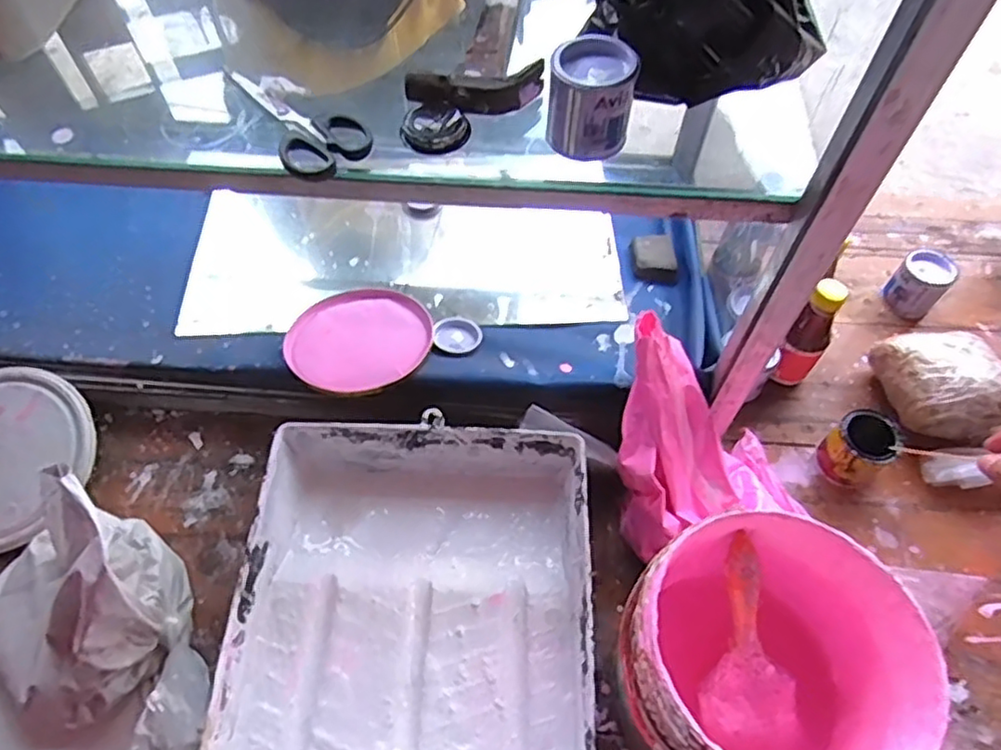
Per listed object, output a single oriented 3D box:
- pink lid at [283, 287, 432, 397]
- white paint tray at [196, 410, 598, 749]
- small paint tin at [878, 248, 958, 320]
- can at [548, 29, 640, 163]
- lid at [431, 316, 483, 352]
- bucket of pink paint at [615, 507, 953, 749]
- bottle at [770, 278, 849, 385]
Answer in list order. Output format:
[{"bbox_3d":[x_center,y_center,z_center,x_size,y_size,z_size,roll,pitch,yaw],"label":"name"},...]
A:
[{"bbox_3d":[-0.145,-0.038,0.690,0.145,0.007,0.148,-2,46,2],"label":"pink lid"},{"bbox_3d":[-0.072,0.210,0.569,0.290,0.071,0.336,1,59,2],"label":"white paint tray"},{"bbox_3d":[0.483,-0.106,0.768,0.054,0.059,0.064,37,66,21],"label":"small paint tin"},{"bbox_3d":[0.060,-0.185,0.448,0.054,0.062,0.055,0,59,1],"label":"can"},{"bbox_3d":[-0.046,-0.044,0.706,0.050,0.012,0.046,0,59,1],"label":"lid"},{"bbox_3d":[0.179,0.217,0.491,0.179,0.194,0.168,0,59,1],"label":"bucket of pink paint"},{"bbox_3d":[0.313,-0.038,0.685,0.046,0.138,0.042,-3,59,-1],"label":"bottle"}]

